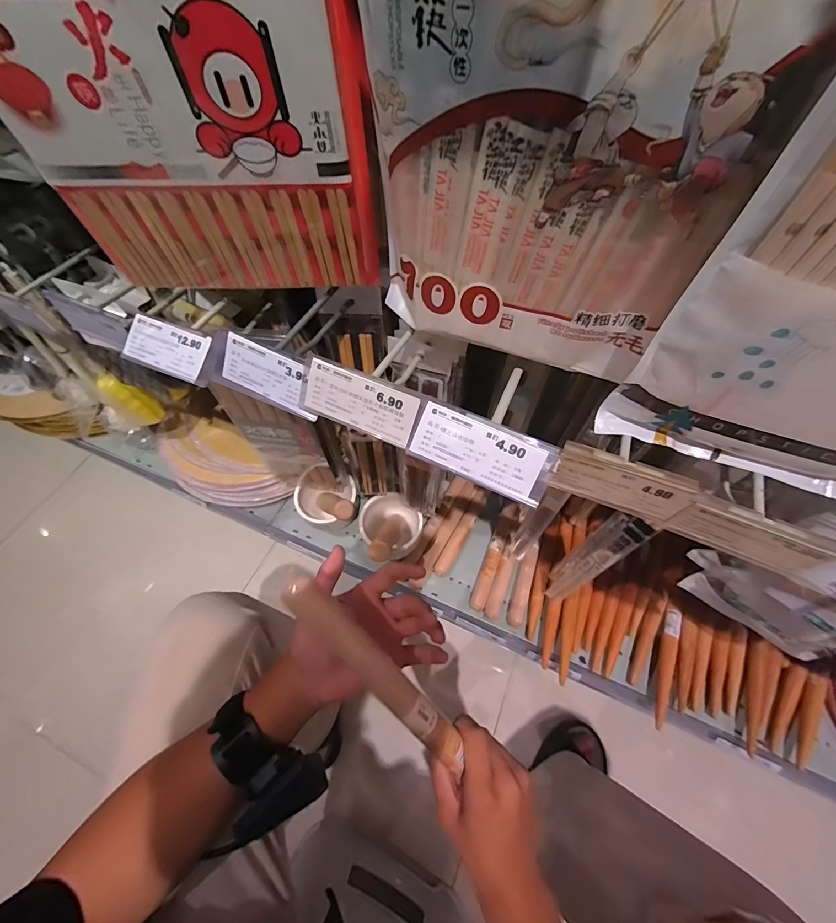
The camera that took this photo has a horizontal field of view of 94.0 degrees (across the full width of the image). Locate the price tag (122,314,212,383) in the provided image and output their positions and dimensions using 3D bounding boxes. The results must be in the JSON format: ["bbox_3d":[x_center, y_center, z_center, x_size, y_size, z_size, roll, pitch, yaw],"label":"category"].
[{"bbox_3d":[-0.220,-0.100,0.340,0.087,0.005,0.041,22,89,15],"label":"price tag"}]

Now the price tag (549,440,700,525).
[{"bbox_3d":[0.134,0.017,0.261,0.082,0.044,0.007,18,51,12],"label":"price tag"}]

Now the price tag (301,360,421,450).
[{"bbox_3d":[-0.044,-0.044,0.292,0.088,0.039,0.004,23,25,11],"label":"price tag"}]

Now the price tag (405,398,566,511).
[{"bbox_3d":[0.045,-0.007,0.274,0.097,0.005,0.044,23,99,8],"label":"price tag"}]

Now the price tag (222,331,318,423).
[{"bbox_3d":[-0.118,-0.068,0.313,0.085,0.040,0.007,27,26,5],"label":"price tag"}]

